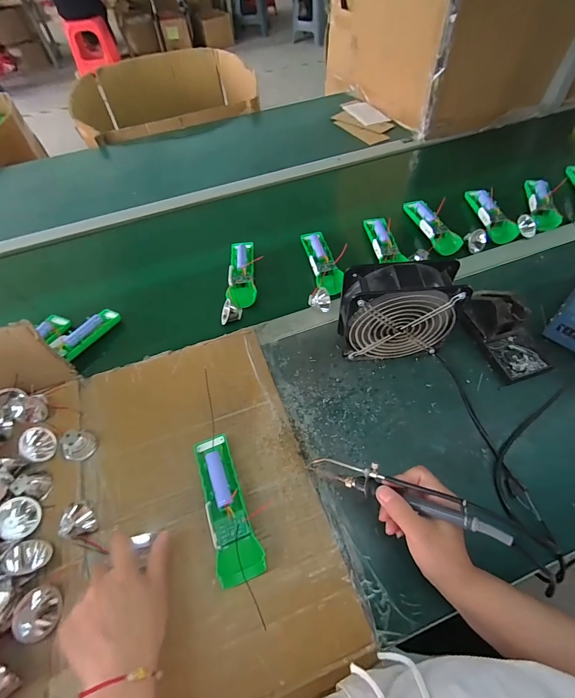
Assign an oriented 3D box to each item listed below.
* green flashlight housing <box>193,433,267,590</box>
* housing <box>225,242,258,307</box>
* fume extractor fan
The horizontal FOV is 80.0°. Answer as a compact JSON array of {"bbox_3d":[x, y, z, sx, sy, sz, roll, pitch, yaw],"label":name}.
[{"bbox_3d":[-0.070,0.185,0.407,0.048,0.031,0.158,-17,57,-8],"label":"green flashlight housing"},{"bbox_3d":[-0.087,-0.145,0.645,0.052,0.024,0.161,-6,56,-1],"label":"housing"},{"bbox_3d":[0.149,-0.047,0.489,0.144,0.157,0.060,-4,56,0],"label":"fume extractor fan"}]

